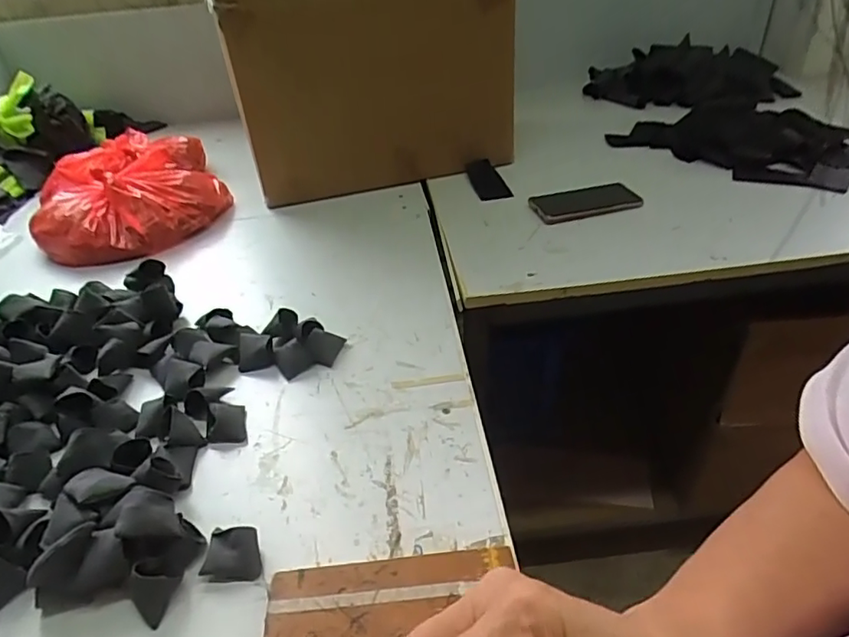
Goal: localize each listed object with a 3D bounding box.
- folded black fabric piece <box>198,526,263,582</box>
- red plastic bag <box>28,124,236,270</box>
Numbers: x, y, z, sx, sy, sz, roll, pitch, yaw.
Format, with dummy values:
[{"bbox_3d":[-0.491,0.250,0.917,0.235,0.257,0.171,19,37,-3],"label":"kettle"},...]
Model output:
[{"bbox_3d":[-0.147,0.181,0.429,0.044,0.022,0.035,0,37,4],"label":"folded black fabric piece"},{"bbox_3d":[-0.481,-0.211,0.909,0.281,0.083,0.327,-22,41,-22],"label":"red plastic bag"}]

